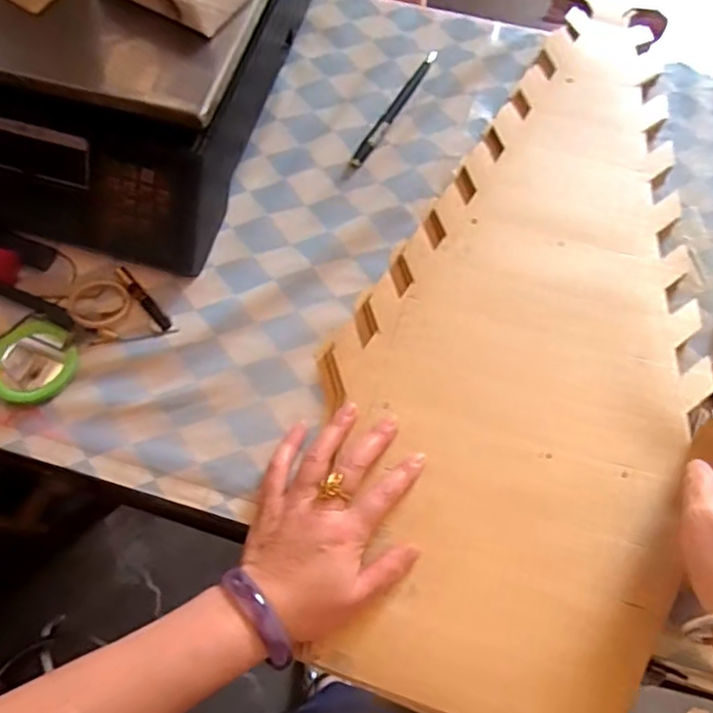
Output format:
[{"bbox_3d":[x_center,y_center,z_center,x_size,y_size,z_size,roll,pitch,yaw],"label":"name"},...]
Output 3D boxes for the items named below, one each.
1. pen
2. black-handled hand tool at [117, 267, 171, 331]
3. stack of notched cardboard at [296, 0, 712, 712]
[{"bbox_3d":[0.037,-0.233,0.562,0.014,0.010,0.151,27,71,12],"label":"pen"},{"bbox_3d":[-0.172,-0.047,0.494,0.010,0.010,0.064,-40,72,-13],"label":"black-handled hand tool"},{"bbox_3d":[0.136,-0.053,0.486,0.254,0.019,0.612,13,69,7],"label":"stack of notched cardboard"}]

